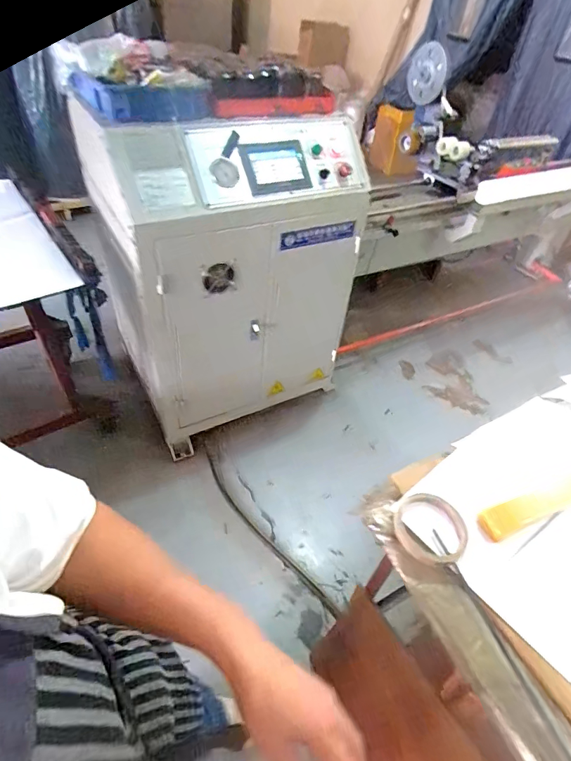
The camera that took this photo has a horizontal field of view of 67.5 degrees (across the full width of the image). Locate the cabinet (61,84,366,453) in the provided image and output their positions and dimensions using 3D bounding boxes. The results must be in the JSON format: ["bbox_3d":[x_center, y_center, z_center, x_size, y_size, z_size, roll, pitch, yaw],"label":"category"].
[{"bbox_3d":[-0.245,-0.355,1.512,0.776,1.020,0.551,-21,51,-26],"label":"cabinet"}]

